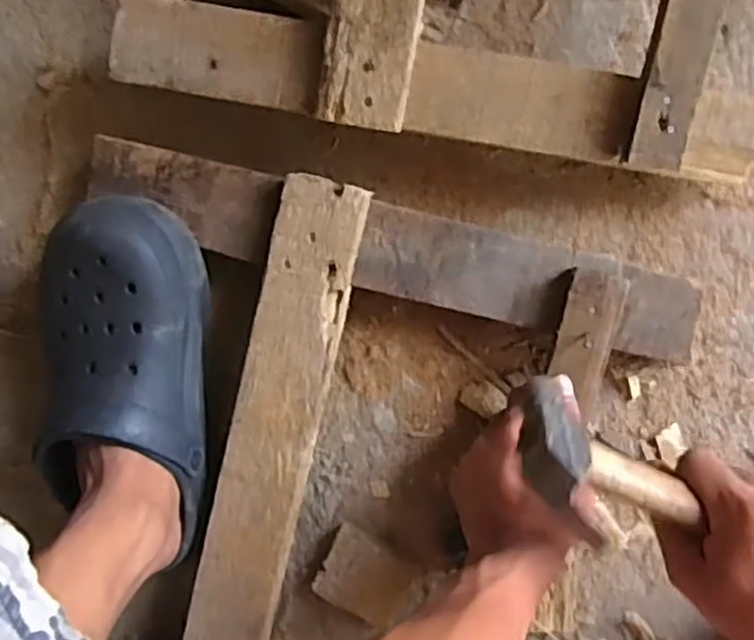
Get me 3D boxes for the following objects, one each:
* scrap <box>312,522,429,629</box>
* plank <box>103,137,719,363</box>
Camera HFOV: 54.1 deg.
[{"bbox_3d":[-0.006,0.197,0.561,0.073,0.028,0.058,26,97,3],"label":"scrap"},{"bbox_3d":[0.005,-0.048,0.507,0.421,0.012,0.059,15,97,5],"label":"plank"}]

